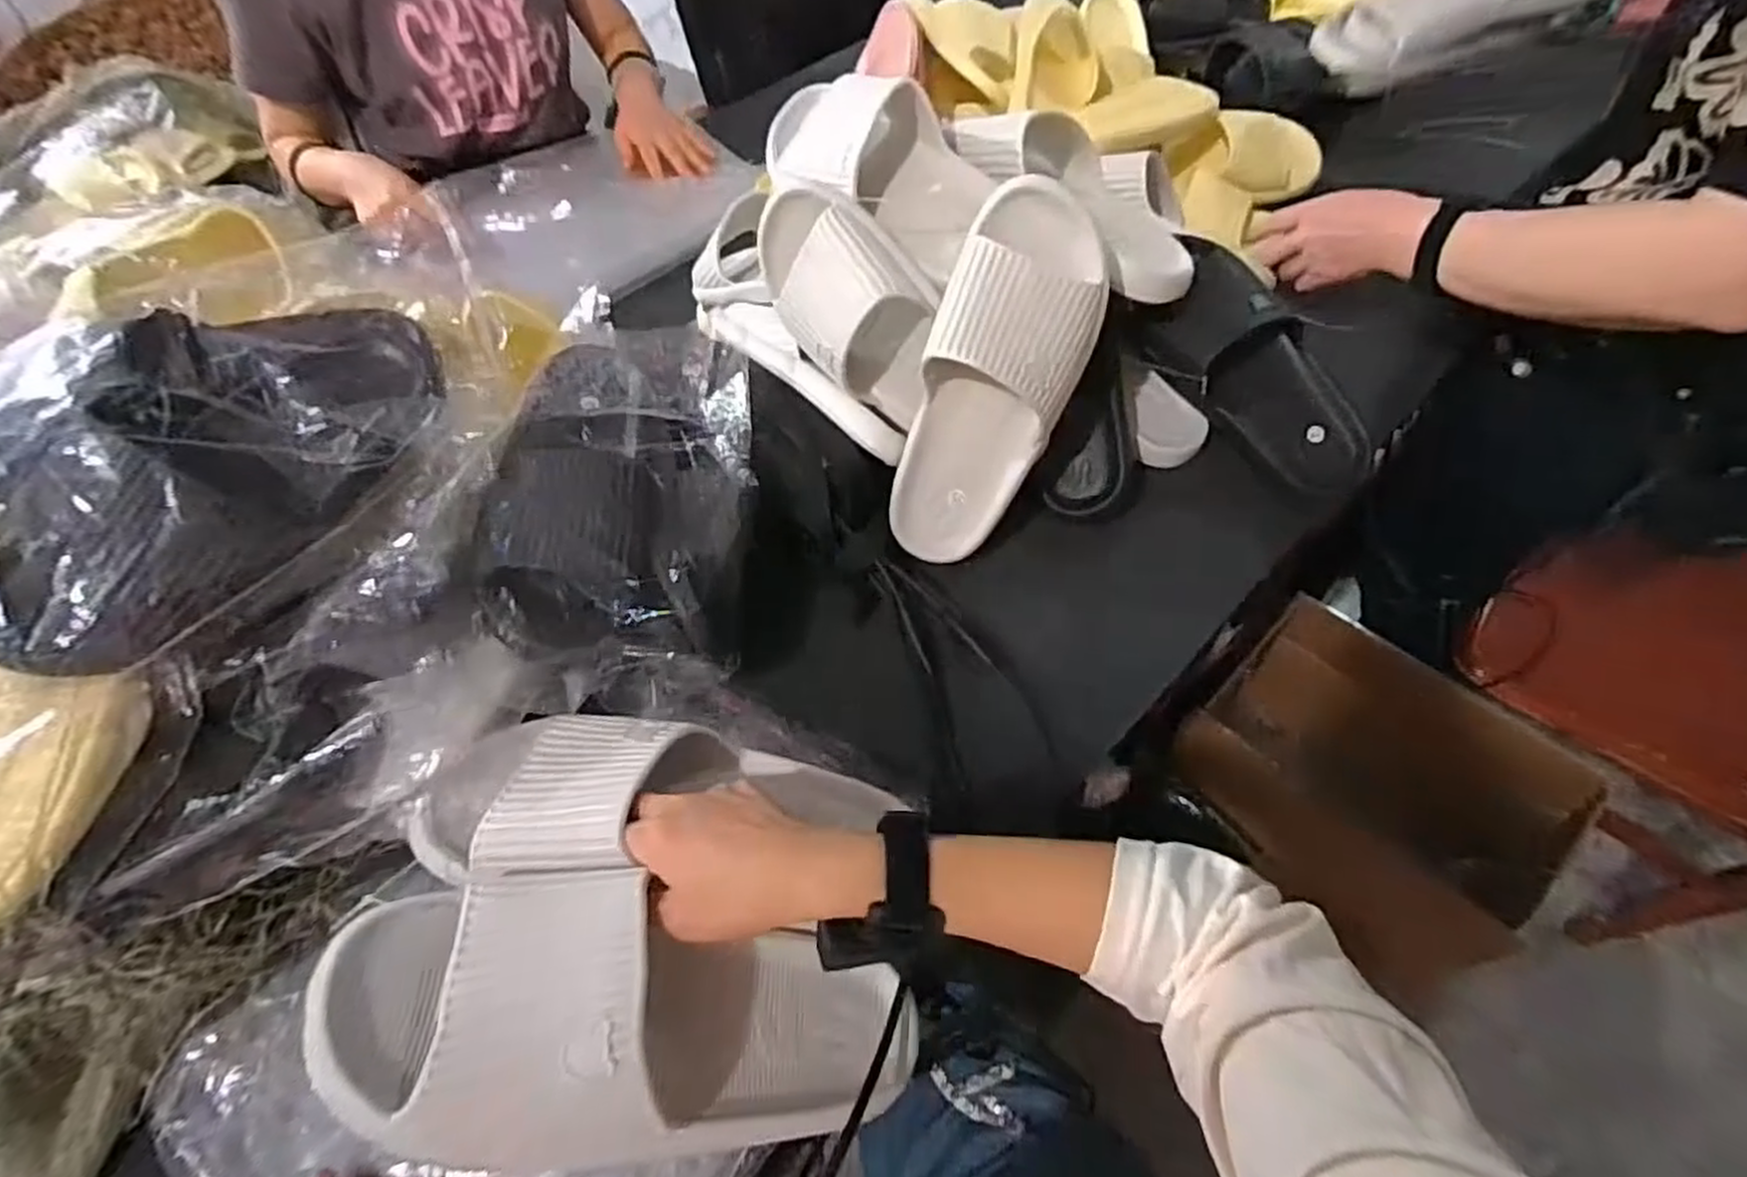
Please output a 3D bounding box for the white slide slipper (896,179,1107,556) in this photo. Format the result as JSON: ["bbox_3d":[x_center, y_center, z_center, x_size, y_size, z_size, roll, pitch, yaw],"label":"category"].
[{"bbox_3d":[0.081,-0.141,0.562,0.103,0.274,0.089,30,29,22],"label":"white slide slipper"}]

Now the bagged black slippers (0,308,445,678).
[{"bbox_3d":[-0.373,-0.072,0.446,0.263,0.111,0.142,-39,62,-21],"label":"bagged black slippers"}]

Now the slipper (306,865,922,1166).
[{"bbox_3d":[-0.105,0.208,0.369,0.280,0.070,0.109,19,53,-20],"label":"slipper"}]

